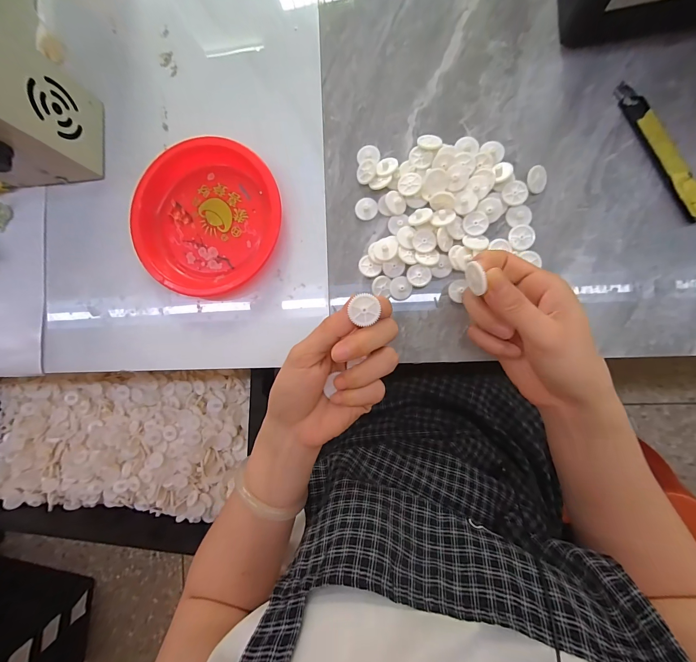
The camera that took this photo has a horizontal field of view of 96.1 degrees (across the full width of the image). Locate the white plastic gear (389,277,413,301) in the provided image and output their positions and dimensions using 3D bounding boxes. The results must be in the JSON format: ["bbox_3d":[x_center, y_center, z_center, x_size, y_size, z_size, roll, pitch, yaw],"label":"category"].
[{"bbox_3d":[0.049,-0.040,0.292,0.020,0.006,0.021,-6,88,7],"label":"white plastic gear"}]

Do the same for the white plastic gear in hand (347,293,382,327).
[{"bbox_3d":[0.011,-0.015,0.209,0.018,0.006,0.020,-10,87,7],"label":"white plastic gear in hand"}]

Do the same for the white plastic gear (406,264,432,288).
[{"bbox_3d":[0.065,-0.051,0.286,0.021,0.004,0.020,0,89,7],"label":"white plastic gear"}]

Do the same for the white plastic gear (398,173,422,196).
[{"bbox_3d":[0.057,-0.136,0.288,0.021,0.005,0.022,0,89,7],"label":"white plastic gear"}]

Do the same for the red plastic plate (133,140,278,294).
[{"bbox_3d":[-0.142,-0.113,0.311,0.145,0.021,0.145,0,89,7],"label":"red plastic plate"}]

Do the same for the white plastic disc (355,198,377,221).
[{"bbox_3d":[0.018,-0.117,0.300,0.021,0.004,0.021,0,89,7],"label":"white plastic disc"}]

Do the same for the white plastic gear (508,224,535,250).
[{"bbox_3d":[0.154,-0.083,0.279,0.022,0.008,0.022,0,89,7],"label":"white plastic gear"}]

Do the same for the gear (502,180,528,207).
[{"bbox_3d":[0.149,-0.122,0.279,0.020,0.004,0.023,27,92,7],"label":"gear"}]

